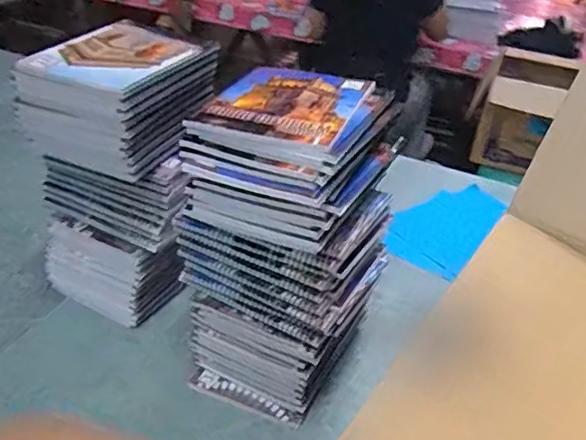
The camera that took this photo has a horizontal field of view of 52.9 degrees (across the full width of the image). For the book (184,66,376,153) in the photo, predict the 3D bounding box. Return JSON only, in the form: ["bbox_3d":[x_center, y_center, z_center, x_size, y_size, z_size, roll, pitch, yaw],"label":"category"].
[{"bbox_3d":[-0.003,-0.126,0.623,0.146,0.017,0.203,16,35,14],"label":"book"}]

